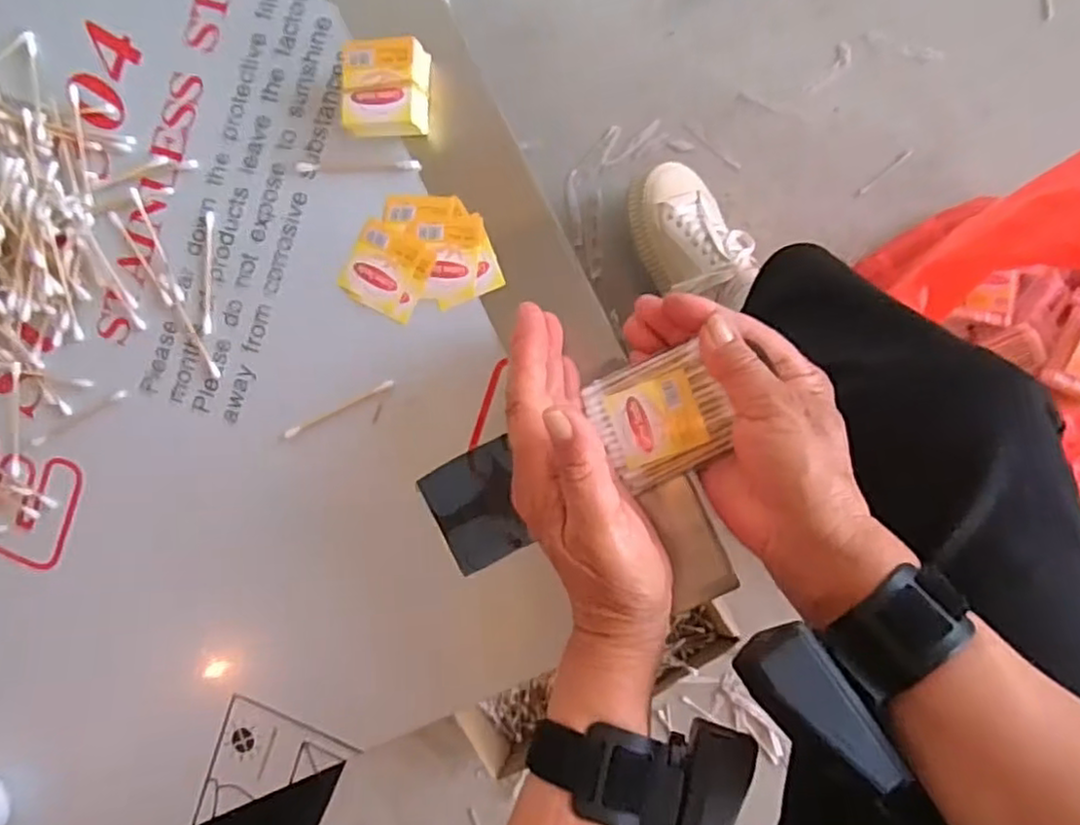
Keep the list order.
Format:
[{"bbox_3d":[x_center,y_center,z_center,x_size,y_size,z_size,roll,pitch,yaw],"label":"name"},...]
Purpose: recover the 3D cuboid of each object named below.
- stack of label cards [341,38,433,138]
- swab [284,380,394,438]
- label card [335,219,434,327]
[{"bbox_3d":[-0.082,-0.173,0.367,0.045,0.028,0.048,8,90,9],"label":"stack of label cards"},{"bbox_3d":[-0.114,-0.002,0.381,0.069,0.004,0.005,-26,85,7],"label":"swab"},{"bbox_3d":[-0.086,-0.079,0.377,0.047,0.004,0.045,28,93,8],"label":"label card"}]

